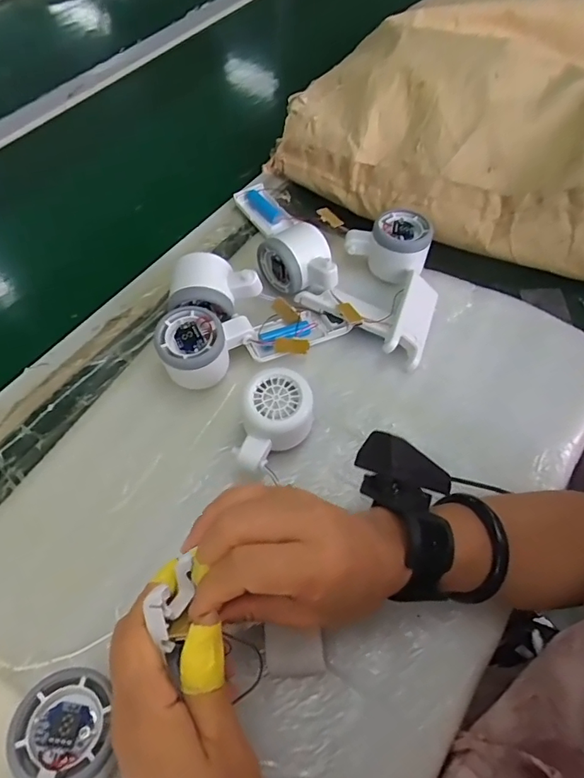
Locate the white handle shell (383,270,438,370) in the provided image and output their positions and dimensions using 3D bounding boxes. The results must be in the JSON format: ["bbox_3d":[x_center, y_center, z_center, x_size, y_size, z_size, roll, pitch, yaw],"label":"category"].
[{"bbox_3d":[0.114,-0.068,0.465,0.039,0.019,0.100,31,61,-12],"label":"white handle shell"}]

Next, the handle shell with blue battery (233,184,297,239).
[{"bbox_3d":[-0.031,-0.200,0.546,0.036,0.017,0.073,-31,65,-16],"label":"handle shell with blue battery"}]

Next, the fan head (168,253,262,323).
[{"bbox_3d":[-0.070,-0.090,0.456,0.080,0.055,0.059,-1,60,1],"label":"fan head"}]

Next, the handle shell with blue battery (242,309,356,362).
[{"bbox_3d":[0.002,-0.058,0.455,0.097,0.022,0.045,-24,63,-12],"label":"handle shell with blue battery"}]

